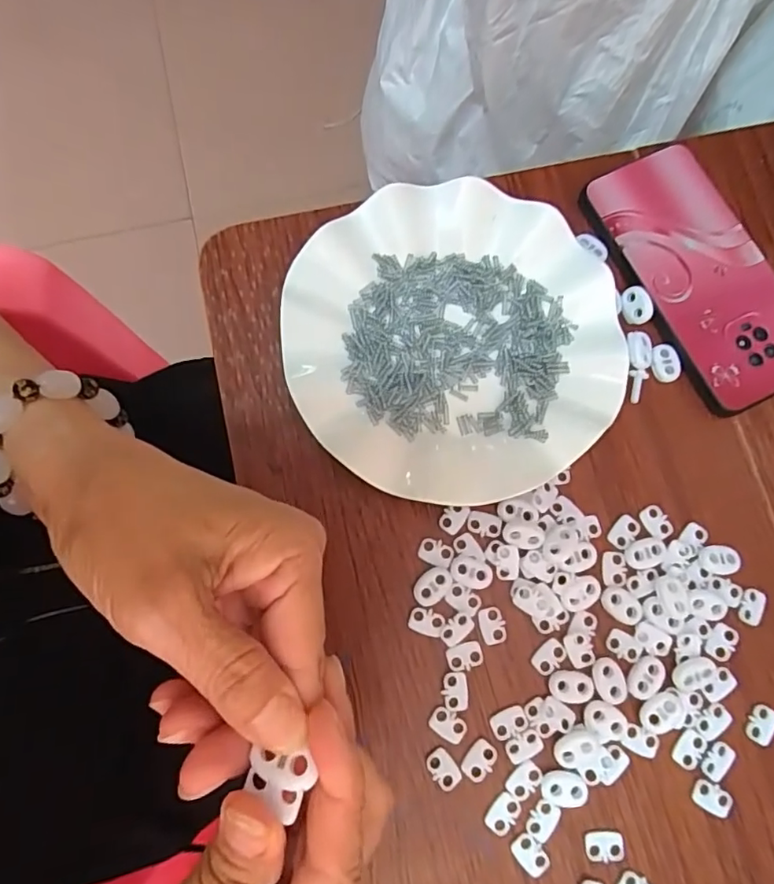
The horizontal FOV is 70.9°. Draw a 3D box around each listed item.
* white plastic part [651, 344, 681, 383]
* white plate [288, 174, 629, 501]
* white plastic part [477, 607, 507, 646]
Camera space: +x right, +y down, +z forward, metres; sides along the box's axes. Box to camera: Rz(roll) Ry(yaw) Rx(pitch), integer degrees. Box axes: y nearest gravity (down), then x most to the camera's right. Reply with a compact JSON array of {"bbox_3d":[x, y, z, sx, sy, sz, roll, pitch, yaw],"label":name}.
[{"bbox_3d":[0.164,-0.046,0.321,0.016,0.006,0.022,-21,81,-5],"label":"white plastic part"},{"bbox_3d":[0.037,-0.059,0.309,0.181,0.023,0.180,-1,80,-1],"label":"white plate"},{"bbox_3d":[0.056,0.098,0.289,0.013,0.004,0.018,-10,80,-3],"label":"white plastic part"}]

